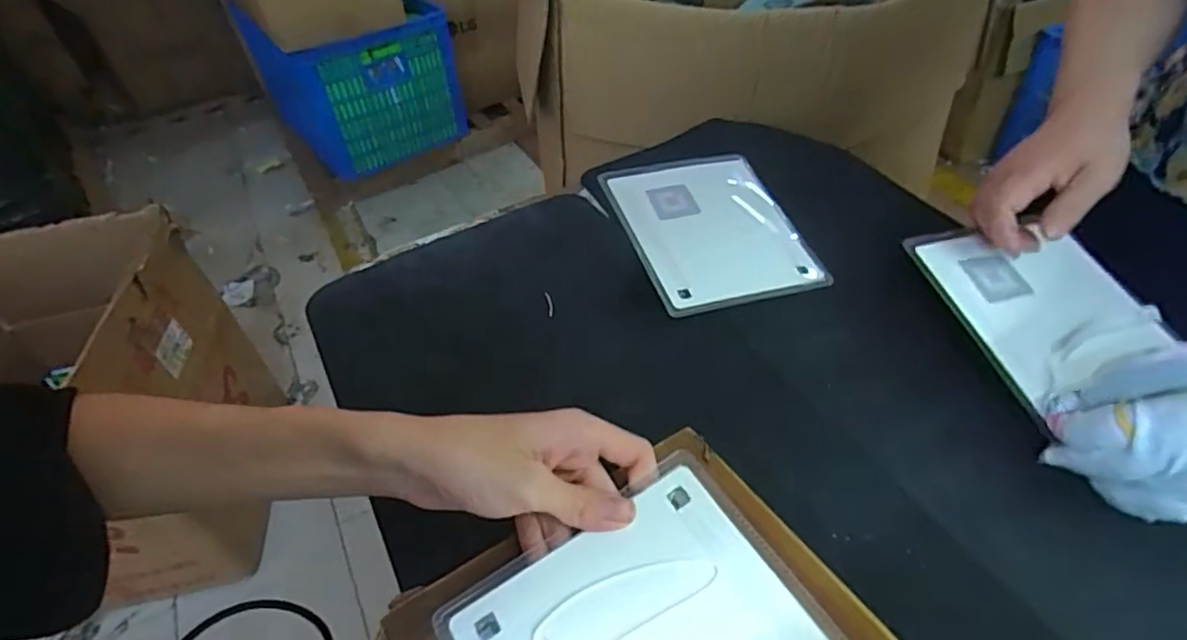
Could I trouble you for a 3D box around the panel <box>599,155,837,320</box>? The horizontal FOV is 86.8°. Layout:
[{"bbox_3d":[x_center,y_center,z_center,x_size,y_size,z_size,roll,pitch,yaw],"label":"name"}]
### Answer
[{"bbox_3d":[0.104,-0.084,0.558,0.150,0.009,0.172,-15,57,-17],"label":"panel"}]

